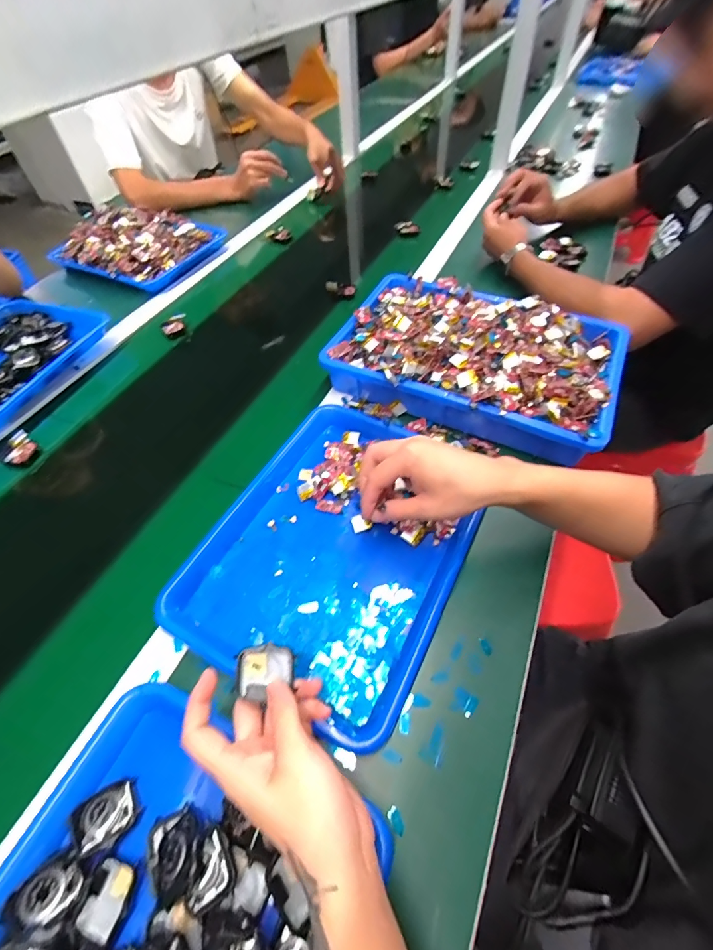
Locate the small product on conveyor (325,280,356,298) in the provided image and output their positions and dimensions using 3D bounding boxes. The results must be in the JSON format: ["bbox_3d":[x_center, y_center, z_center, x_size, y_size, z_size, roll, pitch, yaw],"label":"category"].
[{"bbox_3d":[-0.030,-0.354,0.765,0.062,0.015,0.028,21,58,16],"label":"small product on conveyor"}]

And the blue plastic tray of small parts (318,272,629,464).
[{"bbox_3d":[0.164,-0.172,0.576,0.373,0.083,0.240,22,58,16],"label":"blue plastic tray of small parts"}]

